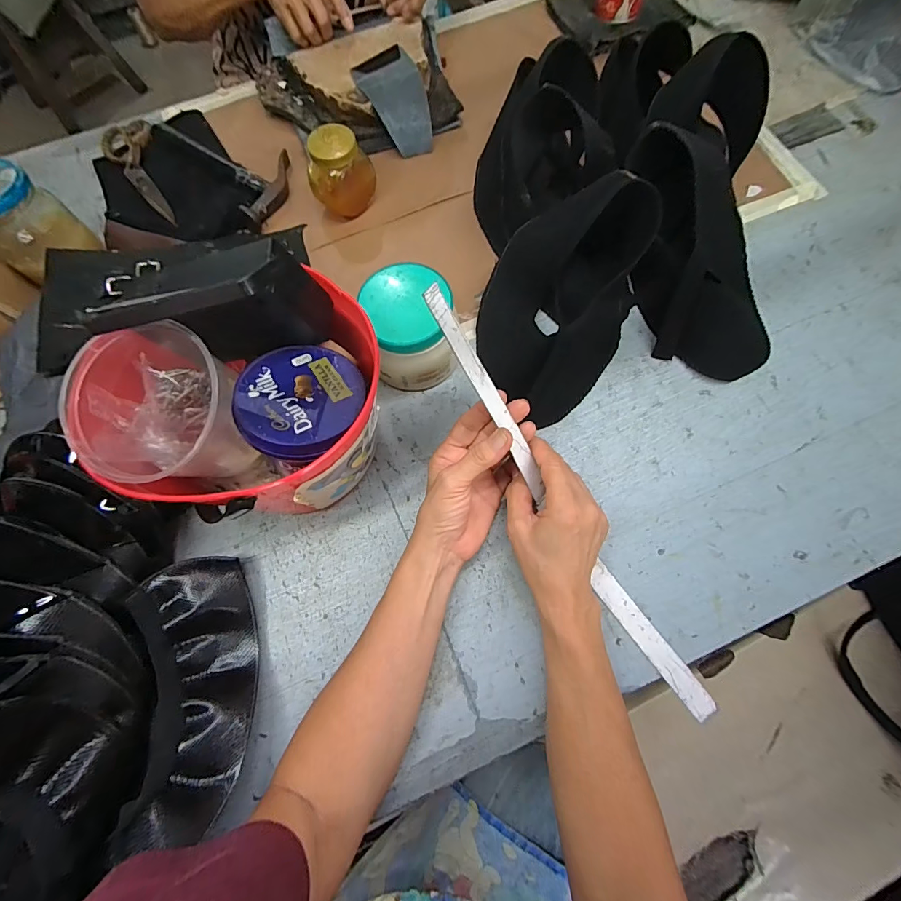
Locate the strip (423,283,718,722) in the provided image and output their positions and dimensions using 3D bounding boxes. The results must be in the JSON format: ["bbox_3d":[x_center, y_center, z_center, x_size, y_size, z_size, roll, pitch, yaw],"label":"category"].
[{"bbox_3d":[0.100,0.054,0.348,0.025,0.065,0.416,-37,101,-11],"label":"strip"}]

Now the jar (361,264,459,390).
[{"bbox_3d":[-0.041,-0.123,0.429,0.086,0.090,0.096,-13,72,-3],"label":"jar"}]

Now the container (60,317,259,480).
[{"bbox_3d":[-0.222,-0.029,0.328,0.101,0.108,0.104,0,72,0],"label":"container"}]

